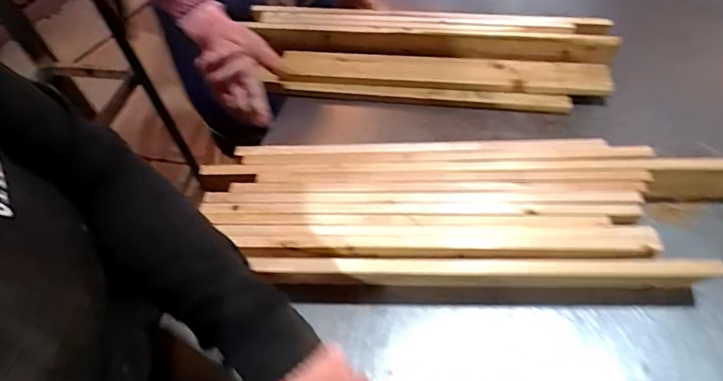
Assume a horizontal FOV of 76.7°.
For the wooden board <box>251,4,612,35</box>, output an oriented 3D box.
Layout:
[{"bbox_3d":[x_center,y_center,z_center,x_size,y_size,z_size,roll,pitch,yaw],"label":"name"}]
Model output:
[{"bbox_3d":[0.093,-0.265,0.734,0.550,0.040,0.043,5,53,10],"label":"wooden board"}]

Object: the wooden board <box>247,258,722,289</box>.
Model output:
[{"bbox_3d":[0.124,0.092,0.494,0.470,0.064,0.020,0,53,4],"label":"wooden board"}]

